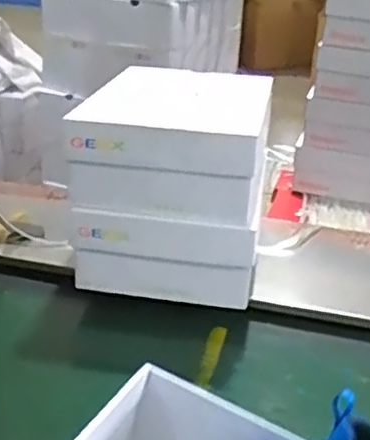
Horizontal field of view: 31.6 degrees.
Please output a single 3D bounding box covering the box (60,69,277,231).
[{"bbox_3d":[0.001,-0.111,0.886,0.229,0.119,0.303,4,23,10],"label":"box"}]

